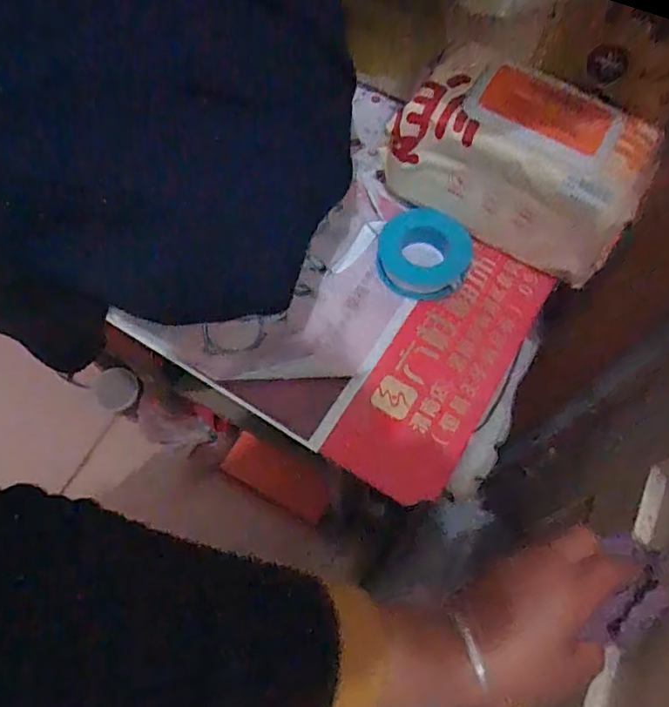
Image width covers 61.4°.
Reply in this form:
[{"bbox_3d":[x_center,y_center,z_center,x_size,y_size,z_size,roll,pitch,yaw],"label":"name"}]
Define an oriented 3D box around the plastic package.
[{"bbox_3d":[0.122,-0.128,0.388,0.164,0.093,0.088,25,67,12],"label":"plastic package"}]

